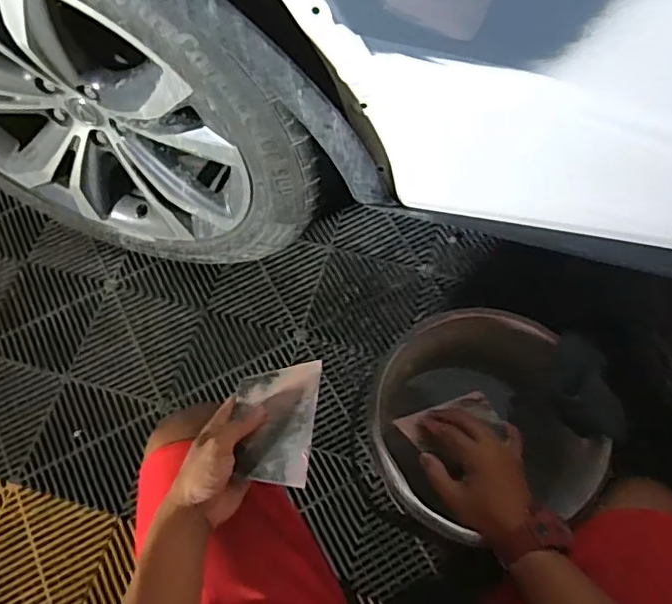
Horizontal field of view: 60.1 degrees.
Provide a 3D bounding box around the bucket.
[{"bbox_3d":[0.183,0.189,0.857,0.269,0.312,0.278,0,67,0],"label":"bucket"}]

